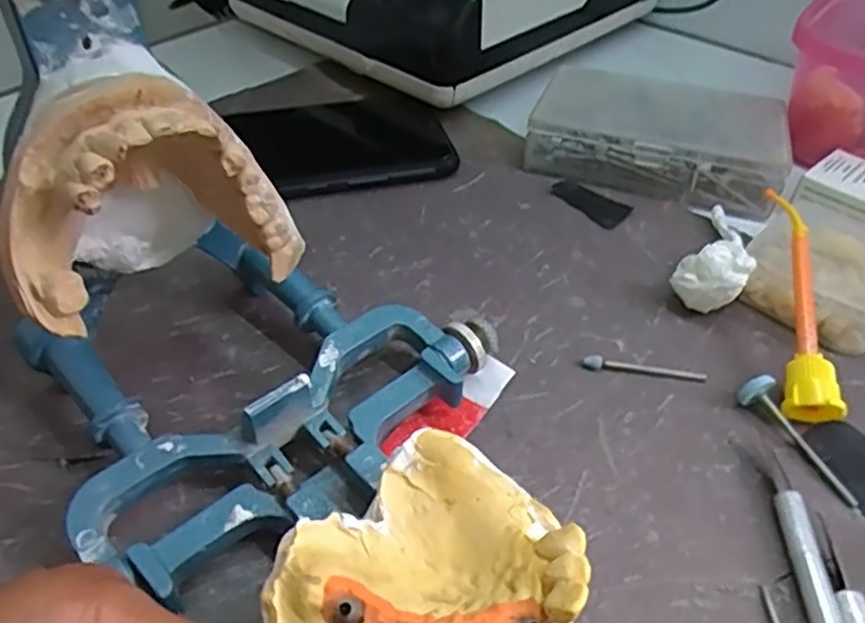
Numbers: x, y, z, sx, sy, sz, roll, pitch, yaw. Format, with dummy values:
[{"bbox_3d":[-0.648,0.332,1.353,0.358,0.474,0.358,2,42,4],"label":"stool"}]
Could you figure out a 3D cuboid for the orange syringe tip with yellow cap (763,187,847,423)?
[{"bbox_3d":[0.129,-0.005,0.244,0.016,0.014,0.088,7,60,6],"label":"orange syringe tip with yellow cap"}]

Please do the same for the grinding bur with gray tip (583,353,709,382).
[{"bbox_3d":[0.075,0.020,0.244,0.042,0.005,0.005,6,44,5],"label":"grinding bur with gray tip"}]

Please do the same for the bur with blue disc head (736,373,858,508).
[{"bbox_3d":[0.118,0.039,0.219,0.009,0.013,0.045,-23,49,-22],"label":"bur with blue disc head"}]

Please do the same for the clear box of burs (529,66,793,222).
[{"bbox_3d":[0.113,-0.088,0.337,0.114,0.030,0.083,18,47,17],"label":"clear box of burs"}]

